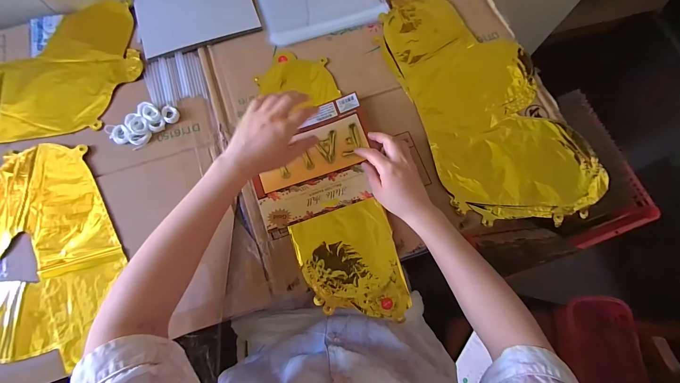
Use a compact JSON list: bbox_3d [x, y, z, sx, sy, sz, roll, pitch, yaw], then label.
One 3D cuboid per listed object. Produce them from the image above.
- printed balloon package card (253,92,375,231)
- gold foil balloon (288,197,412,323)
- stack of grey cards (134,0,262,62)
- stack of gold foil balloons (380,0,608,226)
[{"bbox_3d":[-0.039,-0.046,0.443,0.184,0.010,0.156,-19,77,-5],"label":"printed balloon package card"},{"bbox_3d":[0.018,0.102,0.408,0.130,0.010,0.156,-19,77,-5],"label":"gold foil balloon"},{"bbox_3d":[-0.247,-0.316,0.503,0.188,0.007,0.161,-21,77,-5],"label":"stack of grey cards"},{"bbox_3d":[0.216,-0.158,0.472,0.219,0.017,0.441,-21,77,-5],"label":"stack of gold foil balloons"}]

